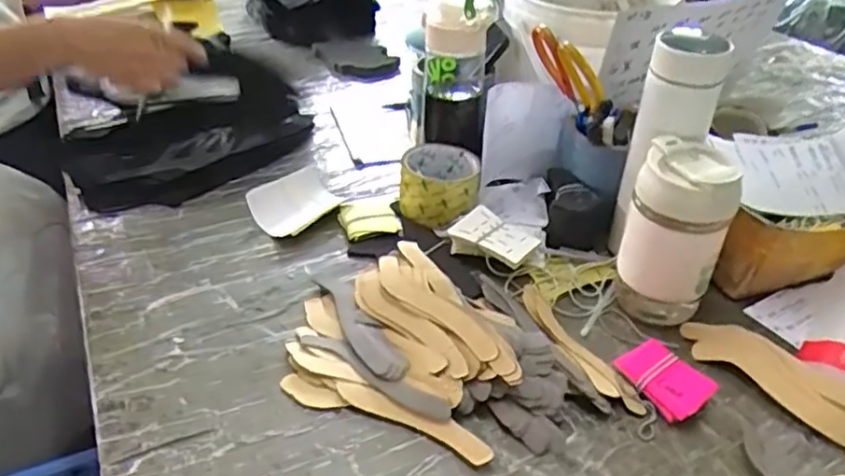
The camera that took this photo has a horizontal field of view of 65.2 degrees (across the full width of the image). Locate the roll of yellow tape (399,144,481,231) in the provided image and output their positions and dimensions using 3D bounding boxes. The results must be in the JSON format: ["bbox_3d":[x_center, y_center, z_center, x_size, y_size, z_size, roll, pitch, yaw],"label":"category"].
[{"bbox_3d":[0.020,-0.058,0.745,0.087,0.060,0.092,1,35,-1],"label":"roll of yellow tape"}]

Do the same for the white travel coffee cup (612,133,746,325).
[{"bbox_3d":[0.226,-0.005,0.594,0.078,0.157,0.071,1,35,-1],"label":"white travel coffee cup"}]

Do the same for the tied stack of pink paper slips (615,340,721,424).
[{"bbox_3d":[0.198,0.118,0.546,0.049,0.021,0.073,-18,40,-25],"label":"tied stack of pink paper slips"}]

